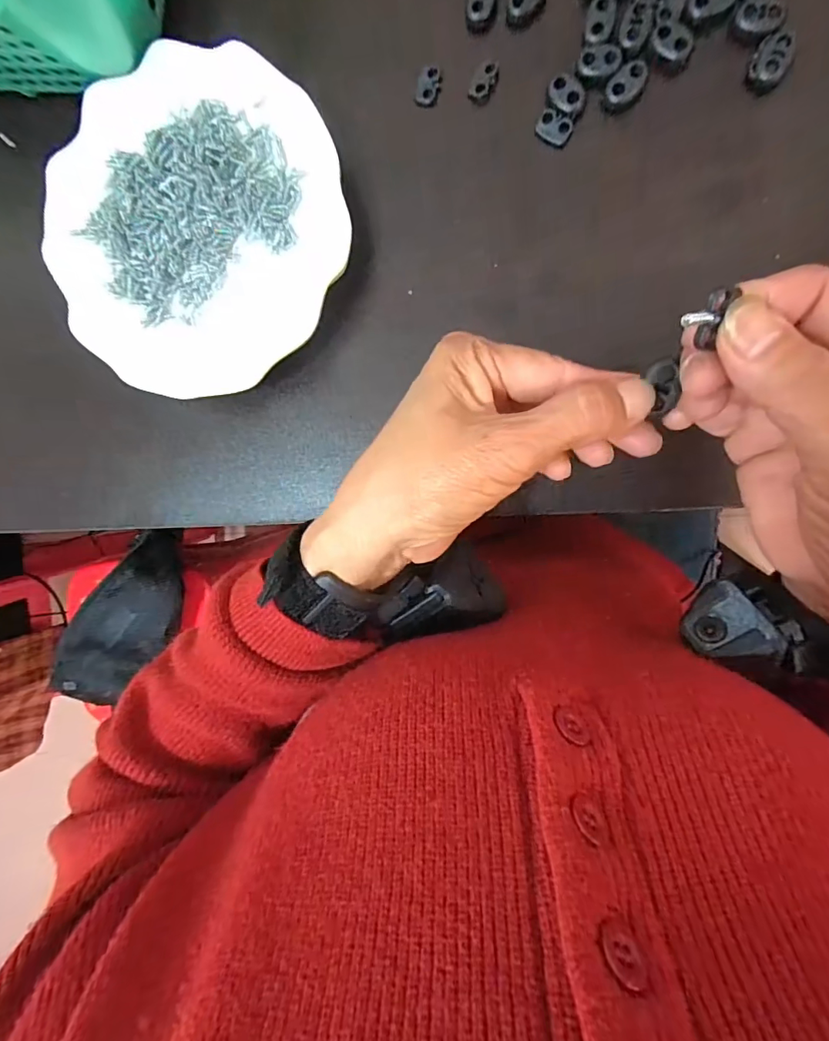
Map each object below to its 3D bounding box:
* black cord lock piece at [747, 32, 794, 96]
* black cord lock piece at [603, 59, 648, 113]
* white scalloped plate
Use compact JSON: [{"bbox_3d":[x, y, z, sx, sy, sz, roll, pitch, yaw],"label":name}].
[{"bbox_3d":[0.165,-0.213,0.224,0.016,0.010,0.020,28,97,6],"label":"black cord lock piece"},{"bbox_3d":[0.103,-0.212,0.235,0.020,0.007,0.015,-37,88,9],"label":"black cord lock piece"},{"bbox_3d":[-0.125,-0.164,0.278,0.173,0.025,0.174,0,93,8],"label":"white scalloped plate"}]

